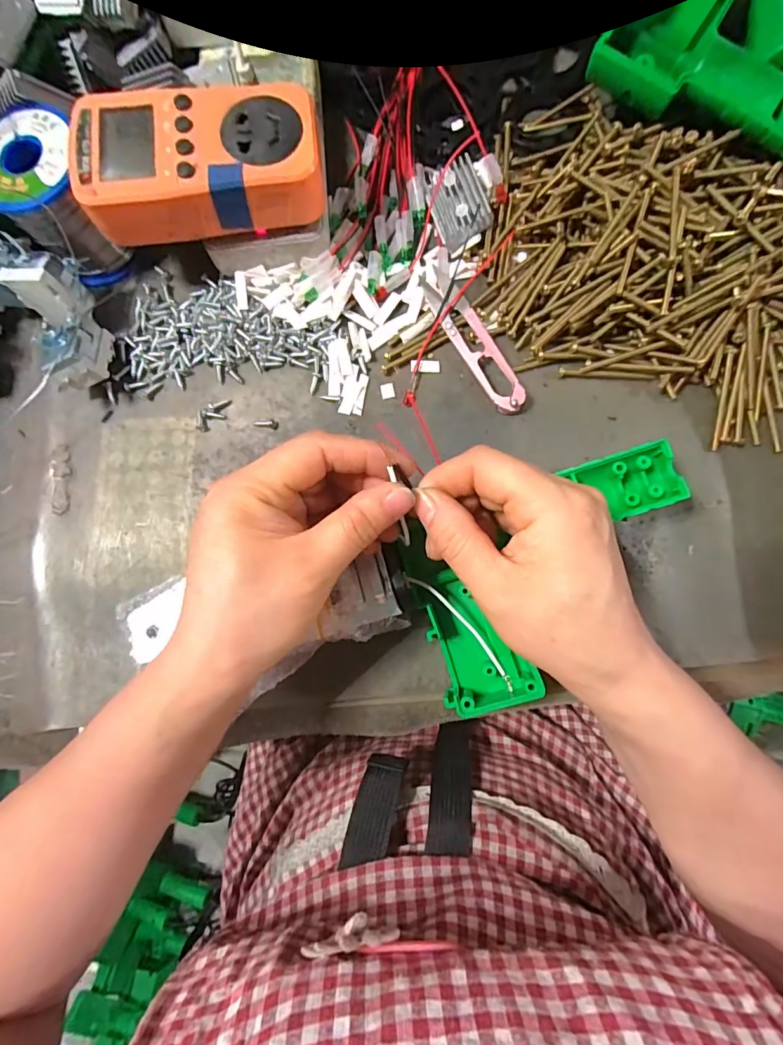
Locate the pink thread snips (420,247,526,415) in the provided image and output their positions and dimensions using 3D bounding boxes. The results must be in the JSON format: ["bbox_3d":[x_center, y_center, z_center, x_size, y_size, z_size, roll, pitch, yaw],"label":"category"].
[{"bbox_3d":[0.047,-0.117,0.273,0.024,0.009,0.115,-24,82,0],"label":"pink thread snips"}]

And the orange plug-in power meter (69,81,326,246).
[{"bbox_3d":[-0.101,-0.195,0.243,0.123,0.033,0.062,-6,83,2],"label":"orange plug-in power meter"}]

